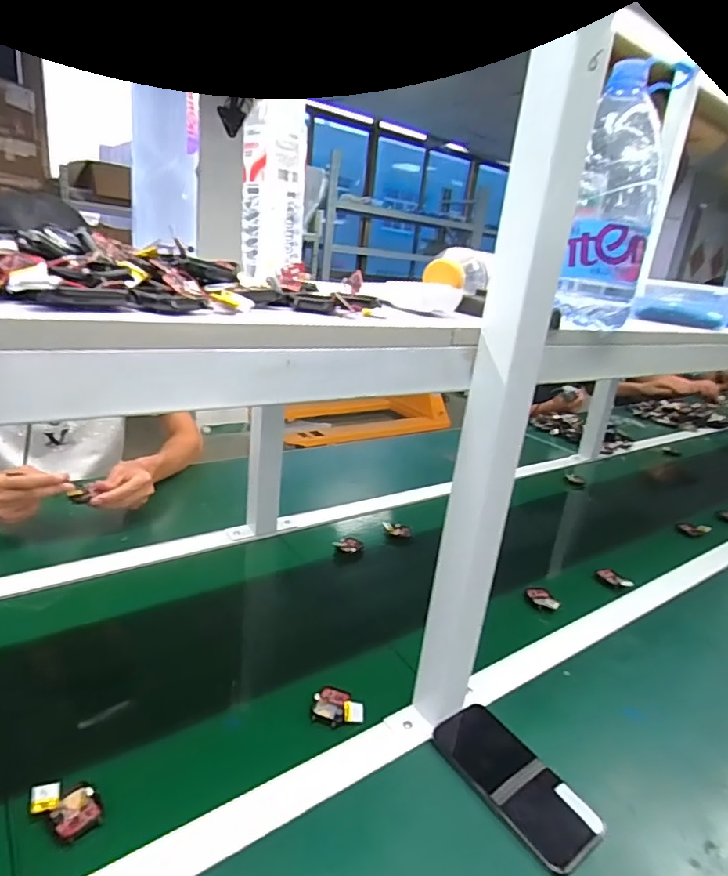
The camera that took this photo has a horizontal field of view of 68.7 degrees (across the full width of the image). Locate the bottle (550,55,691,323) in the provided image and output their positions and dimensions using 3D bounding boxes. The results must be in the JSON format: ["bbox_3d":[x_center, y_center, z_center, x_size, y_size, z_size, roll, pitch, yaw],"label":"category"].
[{"bbox_3d":[0.251,-0.243,0.537,0.084,0.247,0.080,5,20,-7],"label":"bottle"}]

